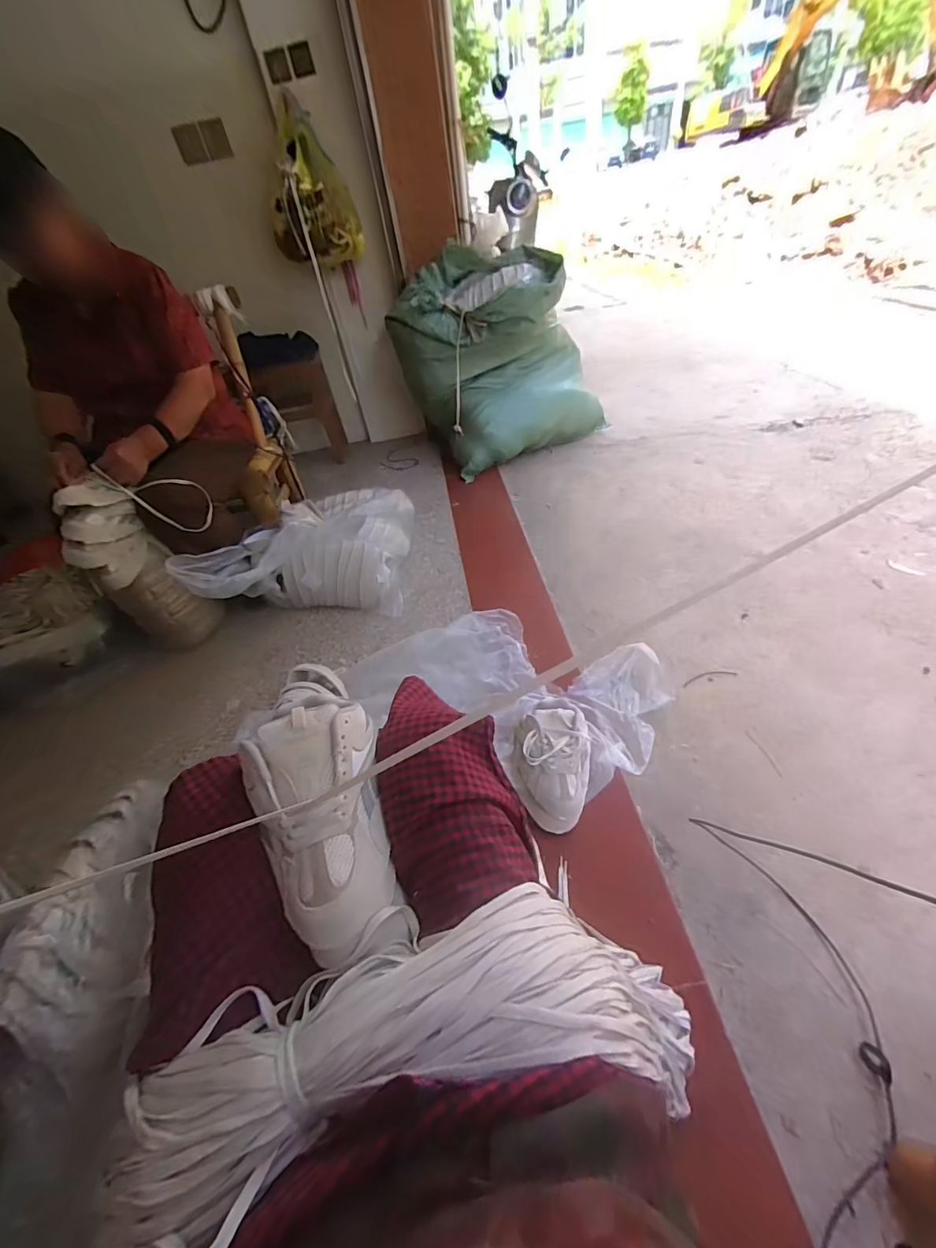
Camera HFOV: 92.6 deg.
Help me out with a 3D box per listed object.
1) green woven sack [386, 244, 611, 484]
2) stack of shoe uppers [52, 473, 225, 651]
[{"bbox_3d":[0.138,-1.000,1.720,0.704,0.634,0.454,-33,49,-21],"label":"green woven sack"},{"bbox_3d":[-0.847,-0.118,1.170,0.186,0.465,0.184,2,46,13],"label":"stack of shoe uppers"}]

